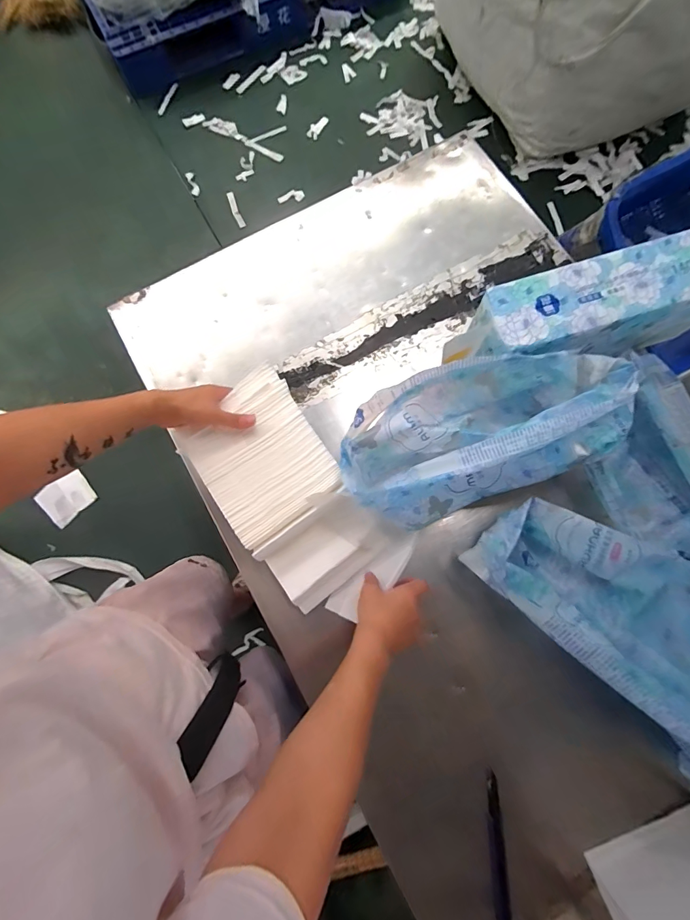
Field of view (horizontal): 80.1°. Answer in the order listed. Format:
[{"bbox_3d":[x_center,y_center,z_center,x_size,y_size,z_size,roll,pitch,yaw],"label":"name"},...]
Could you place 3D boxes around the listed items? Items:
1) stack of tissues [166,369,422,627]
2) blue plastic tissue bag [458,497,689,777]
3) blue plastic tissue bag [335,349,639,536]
[{"bbox_3d":[-0.062,0.060,0.559,0.171,0.096,0.321,-41,81,-7],"label":"stack of tissues"},{"bbox_3d":[0.354,0.196,0.435,0.170,0.093,0.420,-44,58,-7],"label":"blue plastic tissue bag"},{"bbox_3d":[0.164,-0.038,0.510,0.335,0.101,0.168,-21,79,-3],"label":"blue plastic tissue bag"}]

